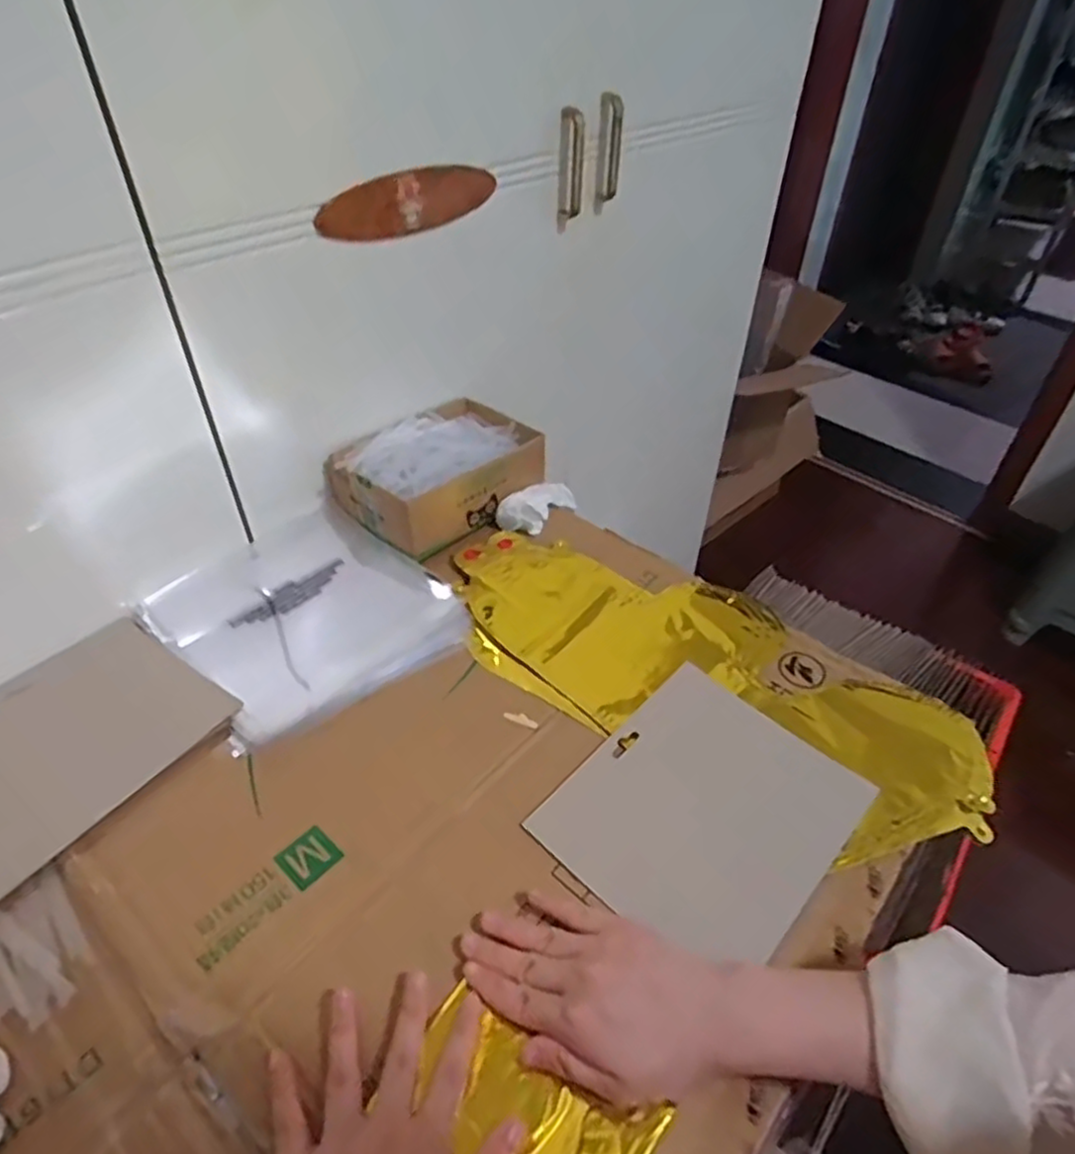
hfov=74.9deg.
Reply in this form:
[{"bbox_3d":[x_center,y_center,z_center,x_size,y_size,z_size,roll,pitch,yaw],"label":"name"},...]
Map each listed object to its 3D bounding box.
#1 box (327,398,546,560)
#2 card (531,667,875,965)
[{"bbox_3d":[-0.095,-0.110,0.711,0.141,0.079,0.191,30,51,28],"label":"box"},{"bbox_3d":[0.116,0.155,0.480,0.161,0.011,0.189,34,52,29],"label":"card"}]

